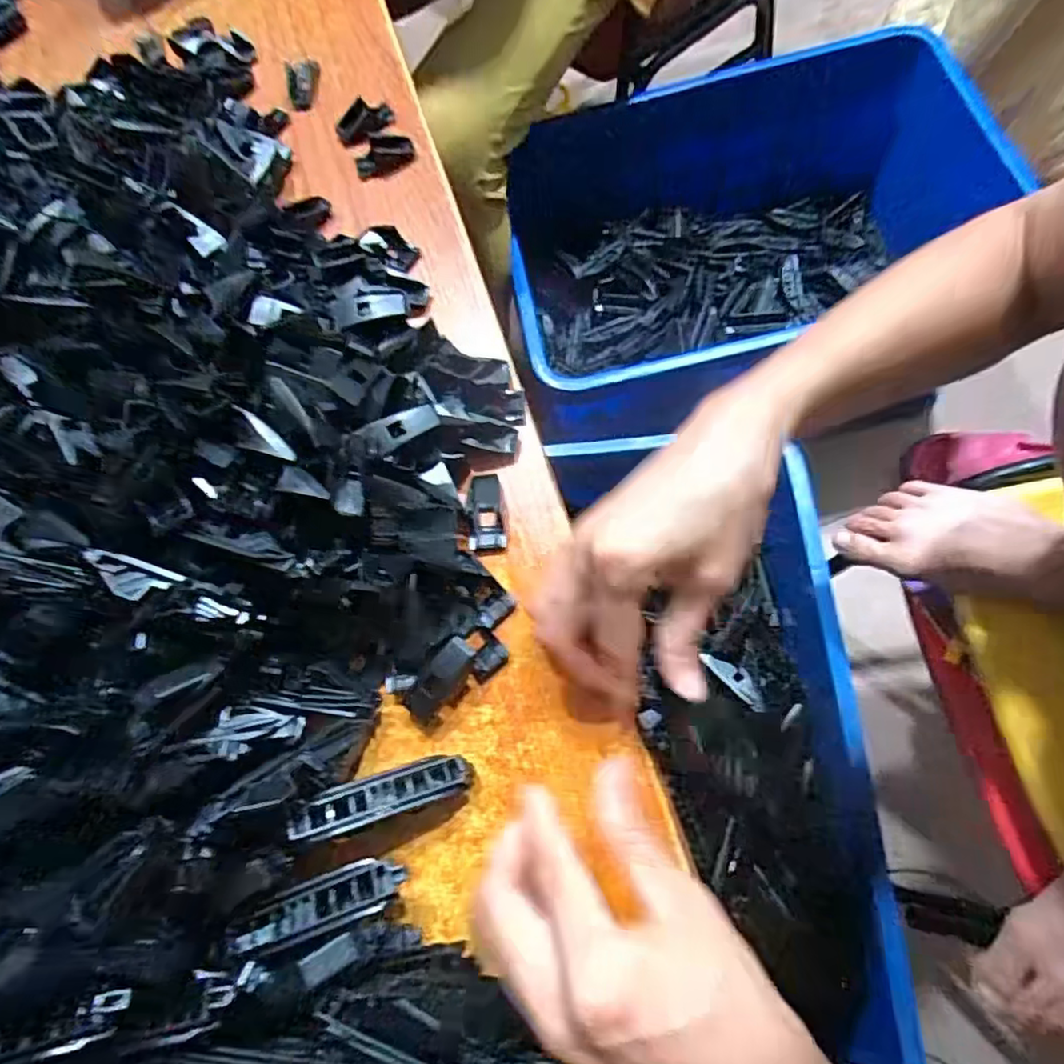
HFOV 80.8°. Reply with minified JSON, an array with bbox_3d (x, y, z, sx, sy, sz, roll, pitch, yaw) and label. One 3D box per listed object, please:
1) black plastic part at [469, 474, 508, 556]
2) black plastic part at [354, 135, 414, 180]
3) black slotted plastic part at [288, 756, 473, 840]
[{"bbox_3d":[-0.023,-0.010,0.328,0.019,0.005,0.044,-4,70,6],"label":"black plastic part"},{"bbox_3d":[-0.099,-0.252,0.420,0.039,0.010,0.025,-19,69,0],"label":"black plastic part"},{"bbox_3d":[-0.064,0.114,0.271,0.073,0.019,0.019,-18,68,-6],"label":"black slotted plastic part"}]

